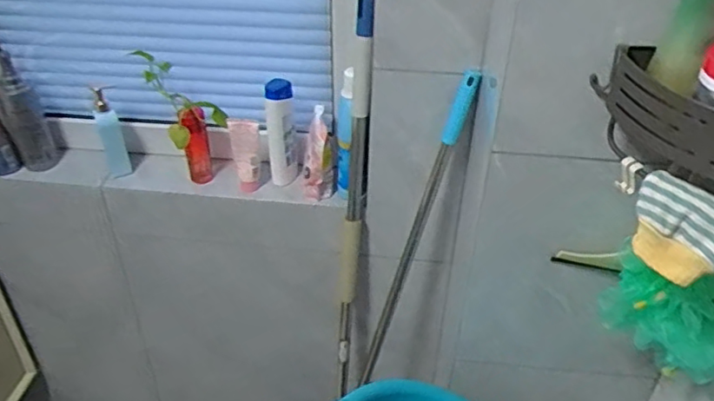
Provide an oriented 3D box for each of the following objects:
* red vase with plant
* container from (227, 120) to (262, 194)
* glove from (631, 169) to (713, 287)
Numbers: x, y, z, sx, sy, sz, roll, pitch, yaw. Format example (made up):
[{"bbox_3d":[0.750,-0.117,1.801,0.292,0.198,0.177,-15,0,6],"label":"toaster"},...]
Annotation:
[{"bbox_3d":[-0.314,-0.142,1.111,0.105,0.233,0.132,-21,42,-28],"label":"red vase with plant"},{"bbox_3d":[-0.207,-0.086,1.114,0.055,0.139,0.031,-8,37,-13],"label":"container"},{"bbox_3d":[0.339,0.035,0.603,0.118,0.079,0.048,30,45,34],"label":"glove"}]

